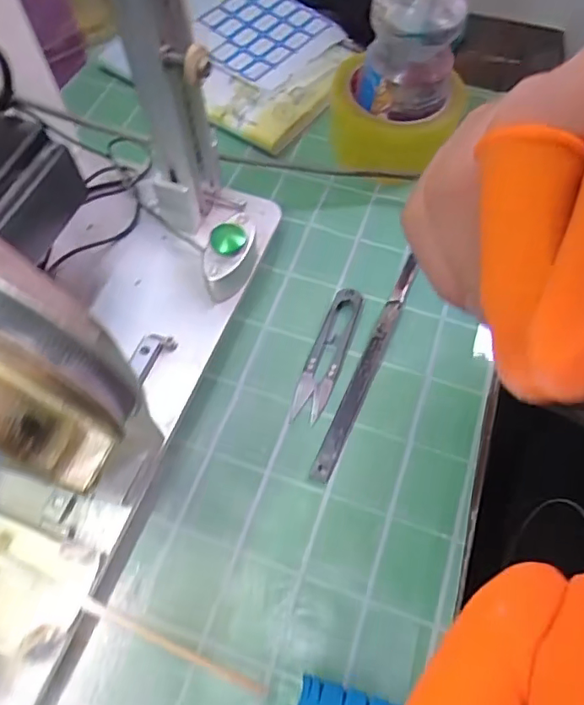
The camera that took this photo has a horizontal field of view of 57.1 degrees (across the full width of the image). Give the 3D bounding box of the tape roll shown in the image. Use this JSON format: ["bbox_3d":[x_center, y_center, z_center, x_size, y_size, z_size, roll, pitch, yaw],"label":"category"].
[{"bbox_3d":[0.073,-0.177,0.426,0.100,0.052,0.087,25,65,14],"label":"tape roll"}]

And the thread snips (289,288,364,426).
[{"bbox_3d":[0.024,-0.001,0.360,0.022,0.008,0.100,18,64,10],"label":"thread snips"}]

